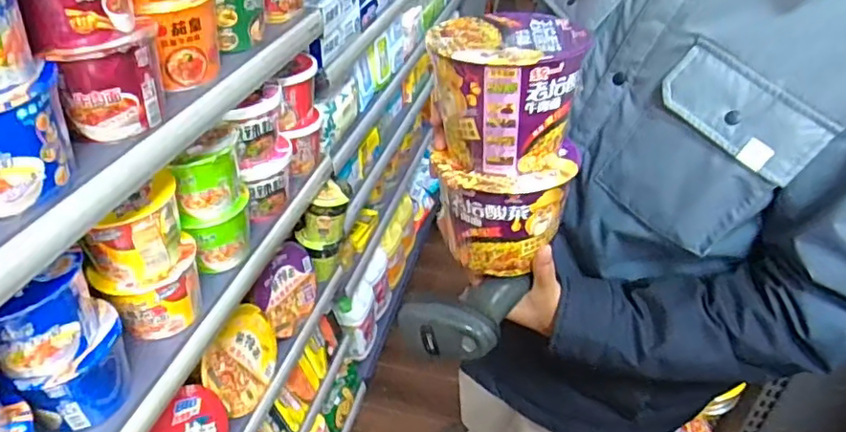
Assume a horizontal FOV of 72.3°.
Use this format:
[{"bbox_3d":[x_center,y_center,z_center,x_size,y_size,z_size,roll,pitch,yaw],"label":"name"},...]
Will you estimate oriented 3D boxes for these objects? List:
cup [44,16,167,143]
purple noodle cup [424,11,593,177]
[{"bbox_3d":[-0.322,-0.143,0.613,0.092,0.095,0.086,-12,40,-17],"label":"cup"},{"bbox_3d":[0.069,-0.106,0.502,0.112,0.106,0.112,1,38,-1],"label":"purple noodle cup"}]

